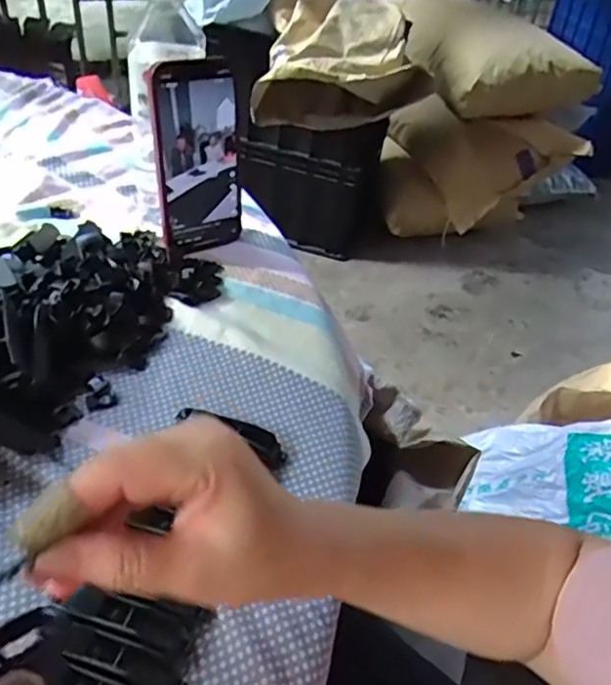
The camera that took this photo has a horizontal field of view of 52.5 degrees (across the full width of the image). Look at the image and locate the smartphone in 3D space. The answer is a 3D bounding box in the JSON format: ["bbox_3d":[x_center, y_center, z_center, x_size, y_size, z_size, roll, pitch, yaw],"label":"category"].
[{"bbox_3d":[-0.091,-0.157,0.528,0.073,0.152,0.015,-16,38,-28],"label":"smartphone"}]

